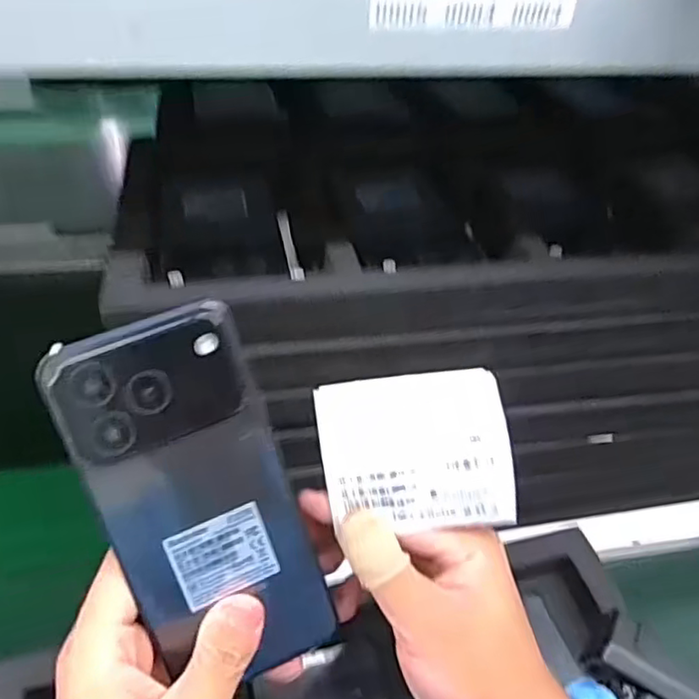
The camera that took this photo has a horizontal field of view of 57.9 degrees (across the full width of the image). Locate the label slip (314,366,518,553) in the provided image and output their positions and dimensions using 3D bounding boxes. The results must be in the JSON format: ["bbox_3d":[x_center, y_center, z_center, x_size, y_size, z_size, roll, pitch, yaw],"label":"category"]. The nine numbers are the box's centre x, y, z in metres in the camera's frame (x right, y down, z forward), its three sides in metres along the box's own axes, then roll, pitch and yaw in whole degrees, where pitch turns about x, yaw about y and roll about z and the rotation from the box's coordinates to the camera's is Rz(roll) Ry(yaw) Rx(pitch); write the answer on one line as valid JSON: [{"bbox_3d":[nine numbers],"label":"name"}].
[{"bbox_3d":[0.030,0.047,0.289,0.083,0.070,0.013,-7,-1,-4],"label":"label slip"}]

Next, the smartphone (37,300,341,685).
[{"bbox_3d":[-0.059,0.064,0.258,0.073,0.157,0.008,-21,14,-19],"label":"smartphone"}]

